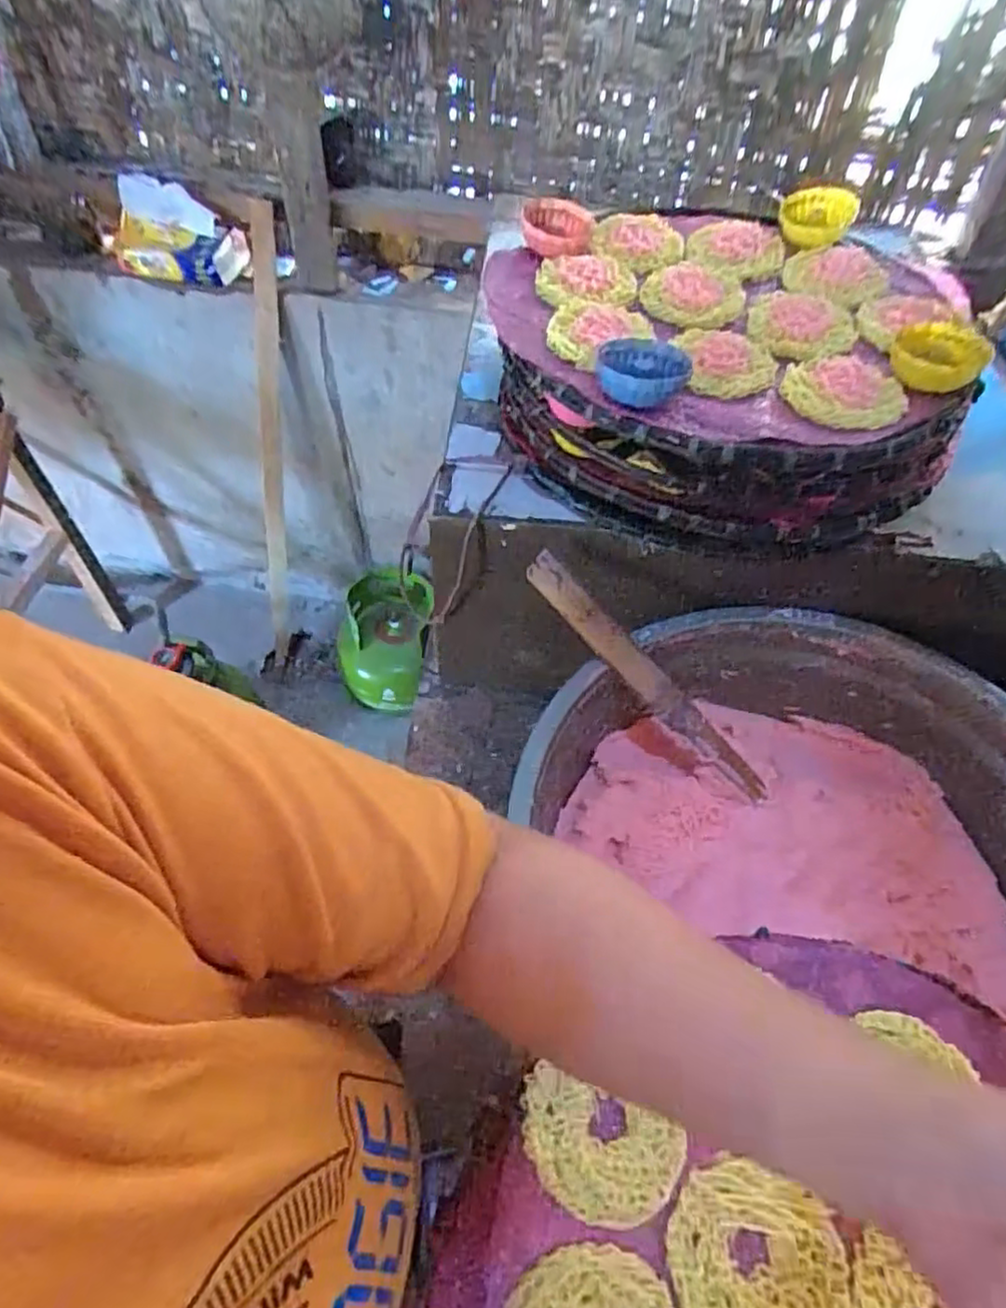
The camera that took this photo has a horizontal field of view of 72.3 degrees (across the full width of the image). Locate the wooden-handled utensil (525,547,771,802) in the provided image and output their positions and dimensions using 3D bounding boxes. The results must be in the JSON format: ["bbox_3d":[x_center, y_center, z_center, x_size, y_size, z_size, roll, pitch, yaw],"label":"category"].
[{"bbox_3d":[0.114,0.021,0.533,0.254,0.018,0.028,45,59,-7],"label":"wooden-handled utensil"}]

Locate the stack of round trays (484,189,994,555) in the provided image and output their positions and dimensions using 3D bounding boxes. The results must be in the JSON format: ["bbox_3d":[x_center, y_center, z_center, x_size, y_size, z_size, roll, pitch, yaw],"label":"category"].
[{"bbox_3d":[0.167,-0.232,0.554,0.341,0.121,0.332,-3,54,-5],"label":"stack of round trays"}]

